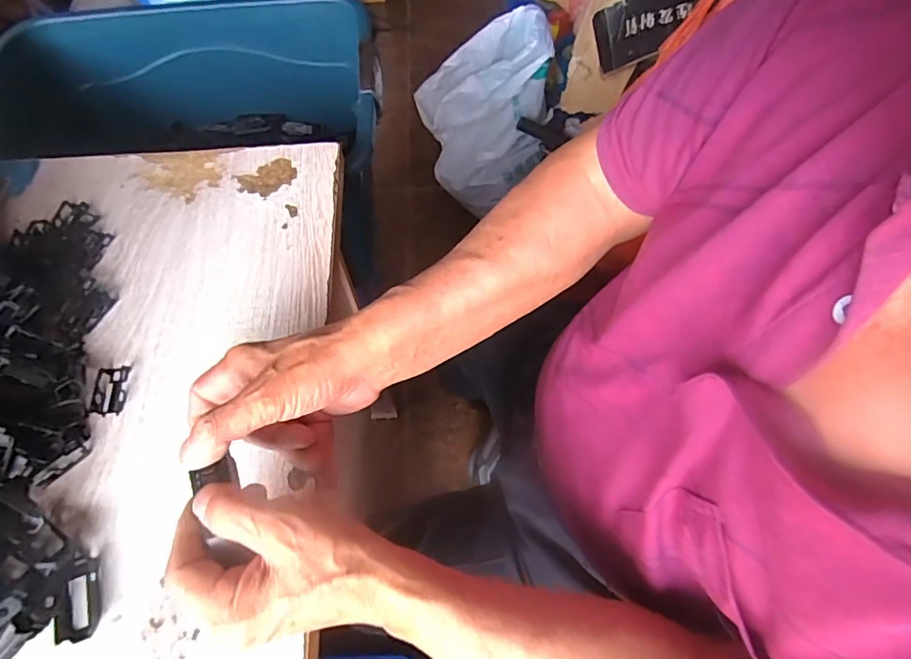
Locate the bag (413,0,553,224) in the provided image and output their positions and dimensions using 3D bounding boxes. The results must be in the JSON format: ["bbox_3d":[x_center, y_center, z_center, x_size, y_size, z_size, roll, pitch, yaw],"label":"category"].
[{"bbox_3d":[0.064,-0.512,1.183,0.254,0.423,0.196,-28,65,-14],"label":"bag"}]

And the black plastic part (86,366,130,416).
[{"bbox_3d":[-0.273,0.048,0.381,0.023,0.006,0.040,-11,62,-5],"label":"black plastic part"}]

